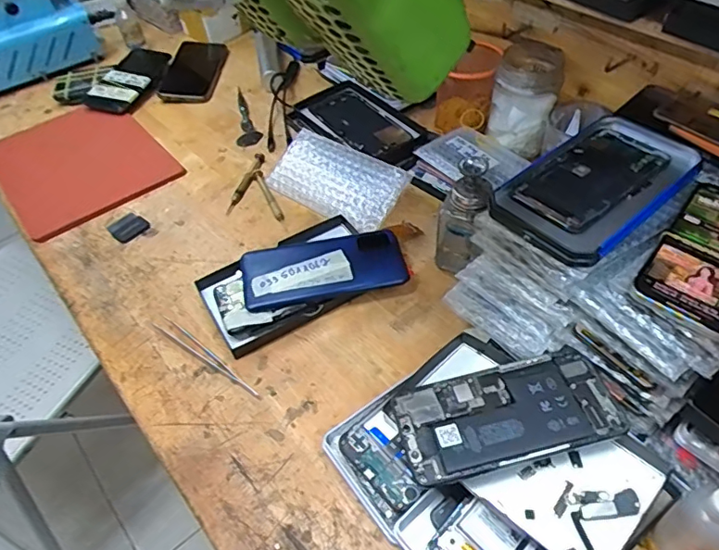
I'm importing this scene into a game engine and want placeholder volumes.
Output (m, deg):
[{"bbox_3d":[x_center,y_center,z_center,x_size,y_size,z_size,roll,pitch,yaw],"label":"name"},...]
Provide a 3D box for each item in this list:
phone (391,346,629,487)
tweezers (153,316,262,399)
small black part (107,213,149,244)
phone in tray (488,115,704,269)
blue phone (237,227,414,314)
[{"bbox_3d":[0.107,0.102,0.387,0.154,0.005,0.077,-15,46,-5],"label":"phone"},{"bbox_3d":[-0.143,0.077,0.493,0.138,0.009,0.015,29,57,26],"label":"tweezers"},{"bbox_3d":[-0.274,-0.057,0.626,0.041,0.007,0.040,-37,56,-24],"label":"small black part"},{"bbox_3d":[0.197,-0.078,0.431,0.183,0.012,0.098,-35,55,-23],"label":"phone in tray"},{"bbox_3d":[-0.037,-0.009,0.539,0.164,0.012,0.075,-11,58,-7],"label":"blue phone"}]

